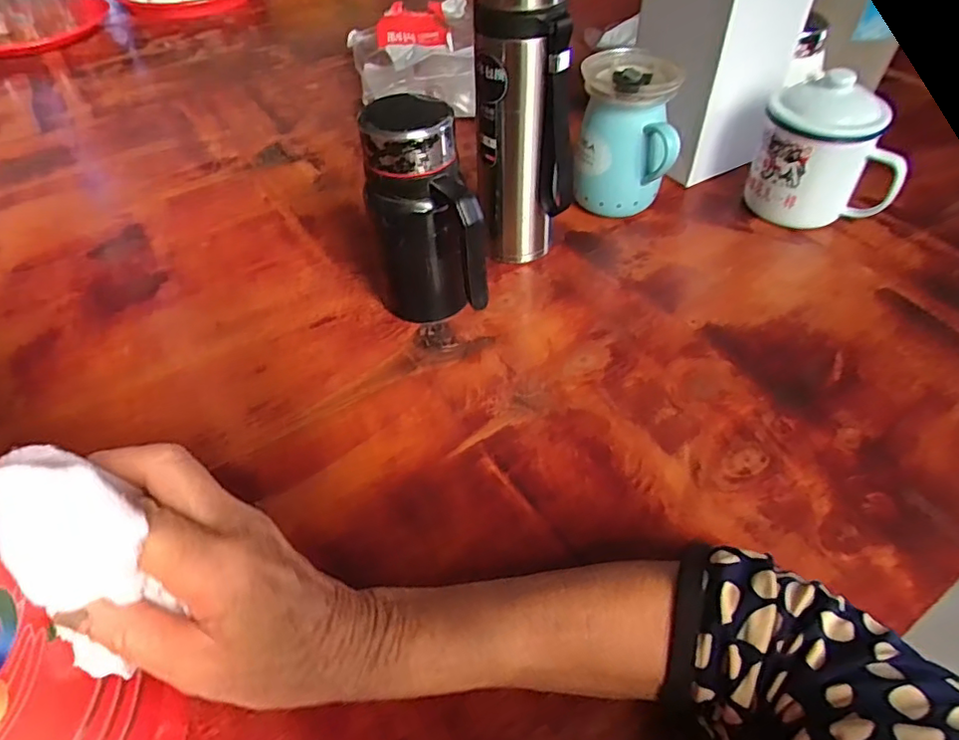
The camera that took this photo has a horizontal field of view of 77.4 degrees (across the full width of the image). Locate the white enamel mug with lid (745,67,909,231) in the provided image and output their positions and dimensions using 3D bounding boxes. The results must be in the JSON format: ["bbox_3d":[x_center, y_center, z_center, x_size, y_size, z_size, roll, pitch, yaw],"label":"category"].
[{"bbox_3d":[0.310,-0.188,0.533,0.115,0.124,0.082,19,51,18],"label":"white enamel mug with lid"}]

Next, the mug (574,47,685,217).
[{"bbox_3d":[0.135,-0.207,0.547,0.079,0.126,0.090,8,48,9],"label":"mug"}]

